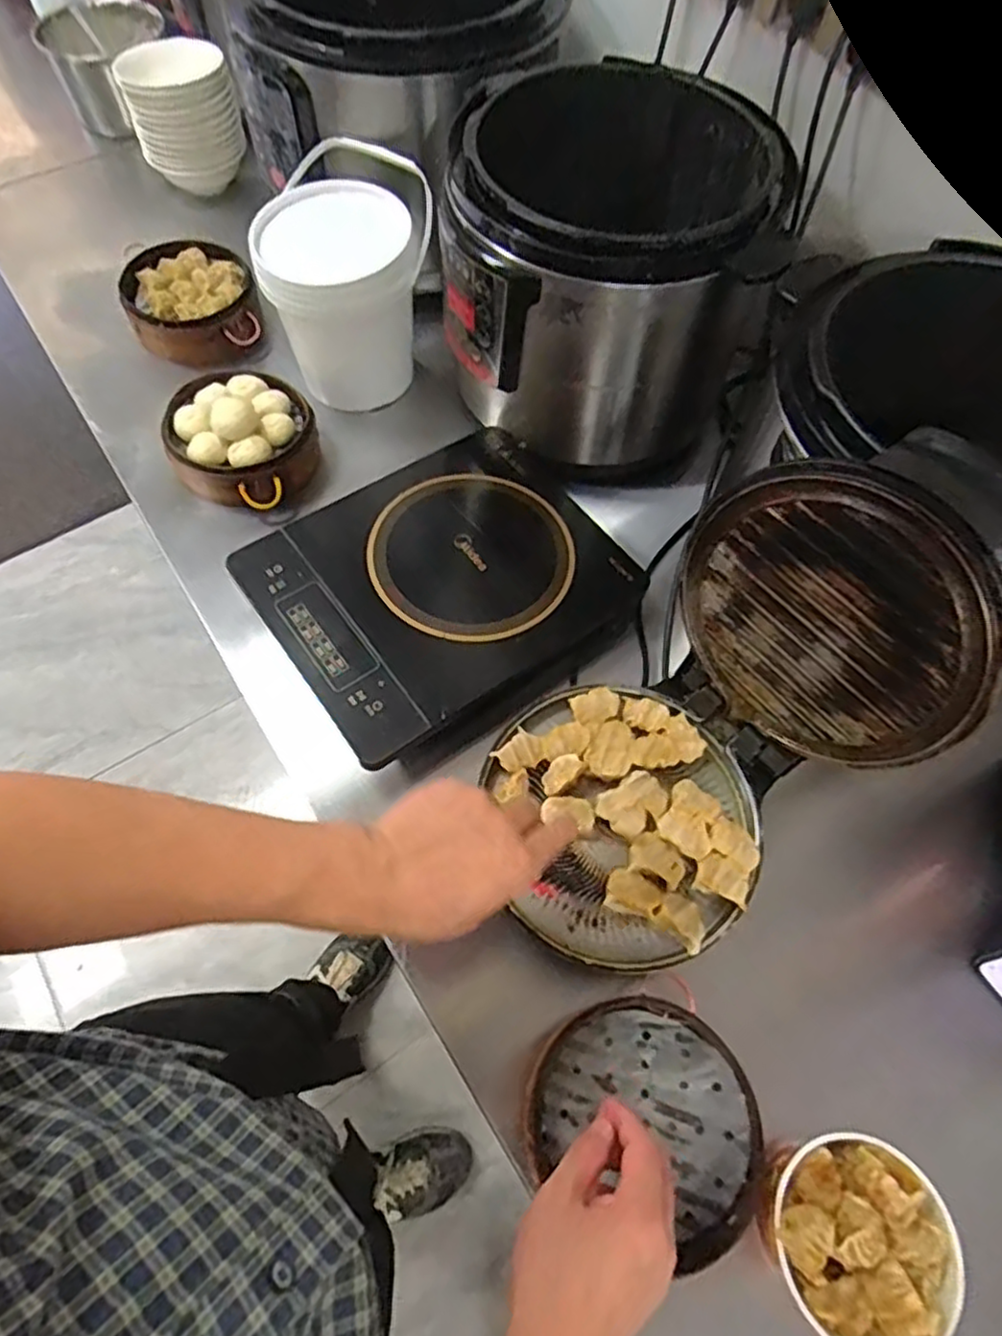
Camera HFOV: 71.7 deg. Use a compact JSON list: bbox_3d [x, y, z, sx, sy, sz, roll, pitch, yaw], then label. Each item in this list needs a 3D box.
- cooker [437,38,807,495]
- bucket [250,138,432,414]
[{"bbox_3d":[0.104,-0.422,0.806,0.326,0.300,0.278,2,64,0],"label":"cooker"},{"bbox_3d":[-0.184,-0.470,0.858,0.189,0.193,0.213,-2,64,-2],"label":"bucket"}]

